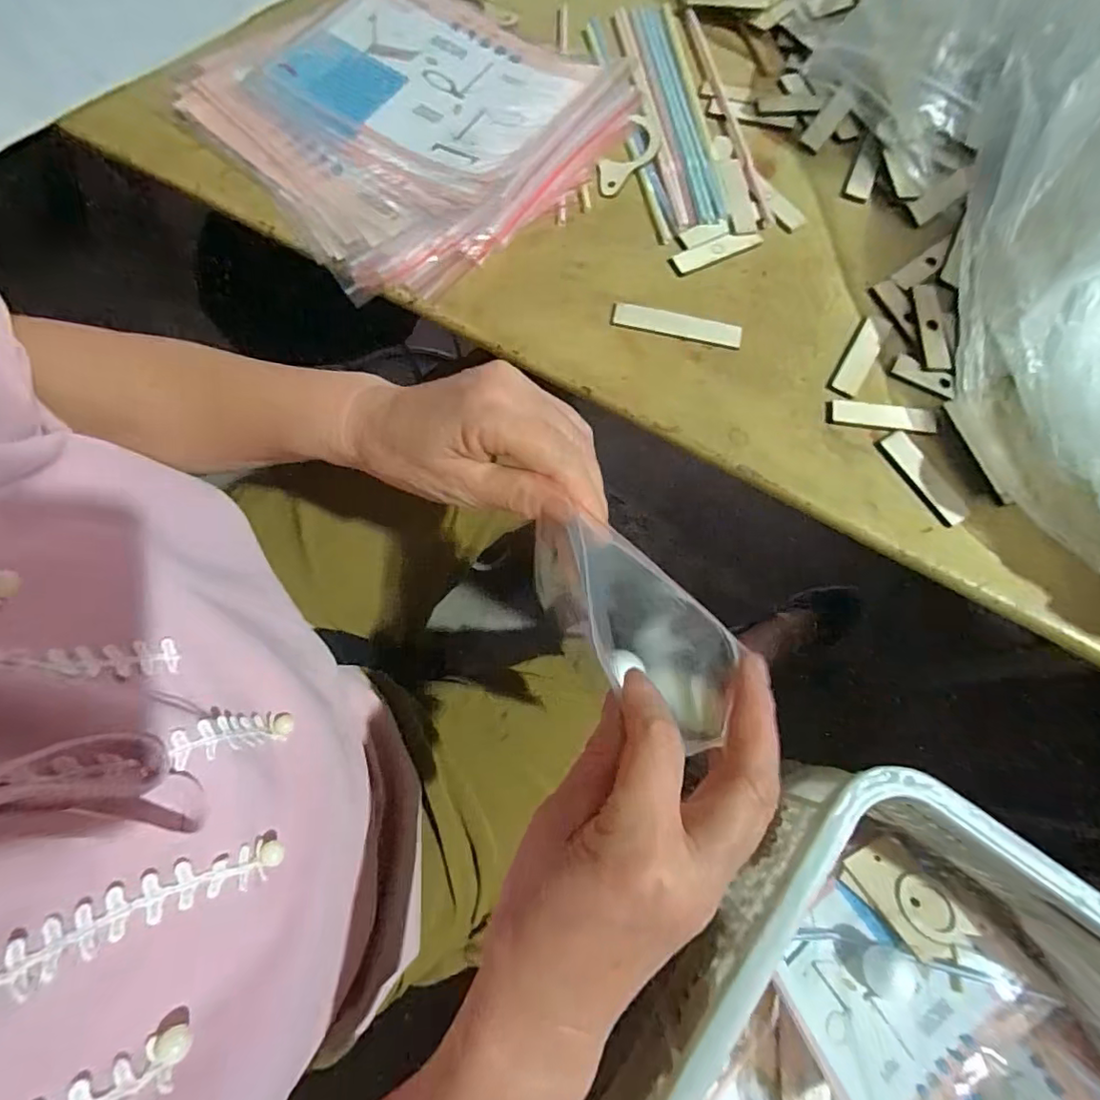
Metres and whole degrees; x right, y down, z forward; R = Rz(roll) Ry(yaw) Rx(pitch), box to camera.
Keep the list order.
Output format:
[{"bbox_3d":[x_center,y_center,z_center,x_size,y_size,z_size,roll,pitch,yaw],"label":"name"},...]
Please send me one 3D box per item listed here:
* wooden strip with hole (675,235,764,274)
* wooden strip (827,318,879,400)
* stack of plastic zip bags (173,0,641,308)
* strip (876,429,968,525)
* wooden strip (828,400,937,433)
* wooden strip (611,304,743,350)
[{"bbox_3d":[0.111,-0.196,0.369,0.061,0.004,0.015,-24,75,-7],"label":"wooden strip with hole"},{"bbox_3d":[0.189,-0.117,0.344,0.017,0.004,0.054,29,76,8],"label":"wooden strip"},{"bbox_3d":[-0.111,-0.311,0.393,0.278,0.024,0.236,38,77,10],"label":"stack of plastic zip bags"},{"bbox_3d":[0.214,-0.042,0.322,0.019,0.004,0.061,-31,76,-8],"label":"strip"},{"bbox_3d":[0.196,-0.079,0.332,0.062,0.004,0.016,8,74,3],"label":"wooden strip"},{"bbox_3d":[0.079,-0.140,0.352,0.080,0.004,0.018,11,74,3],"label":"wooden strip"}]

